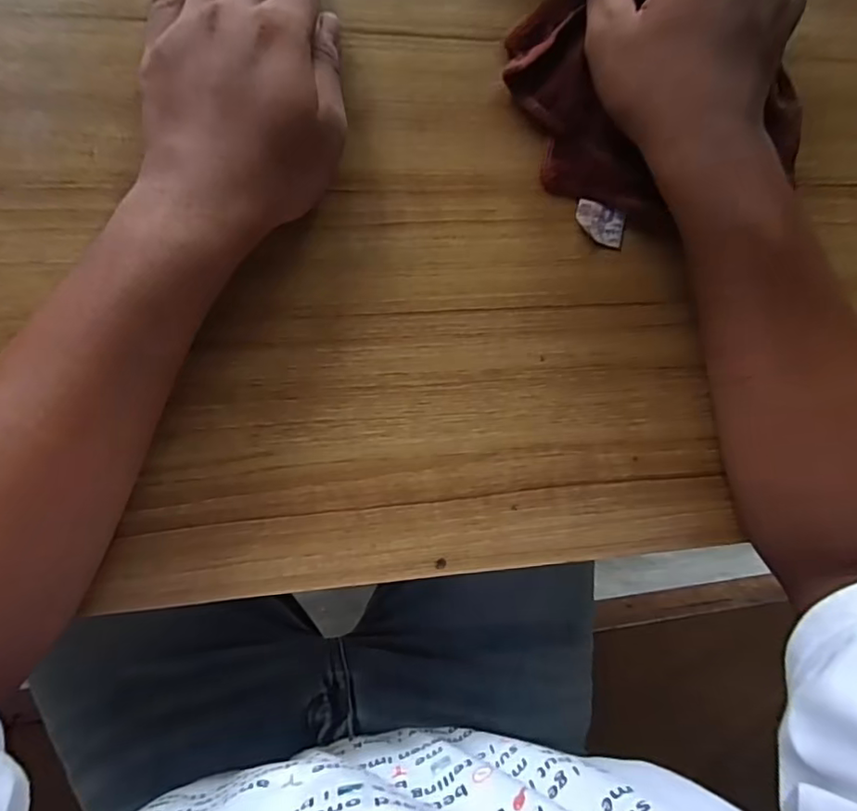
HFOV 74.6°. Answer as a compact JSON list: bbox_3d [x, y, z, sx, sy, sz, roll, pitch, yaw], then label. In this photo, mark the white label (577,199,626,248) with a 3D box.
[{"bbox_3d":[0.101,-0.106,0.327,0.031,0.004,0.020,20,87,-8],"label":"white label"}]

